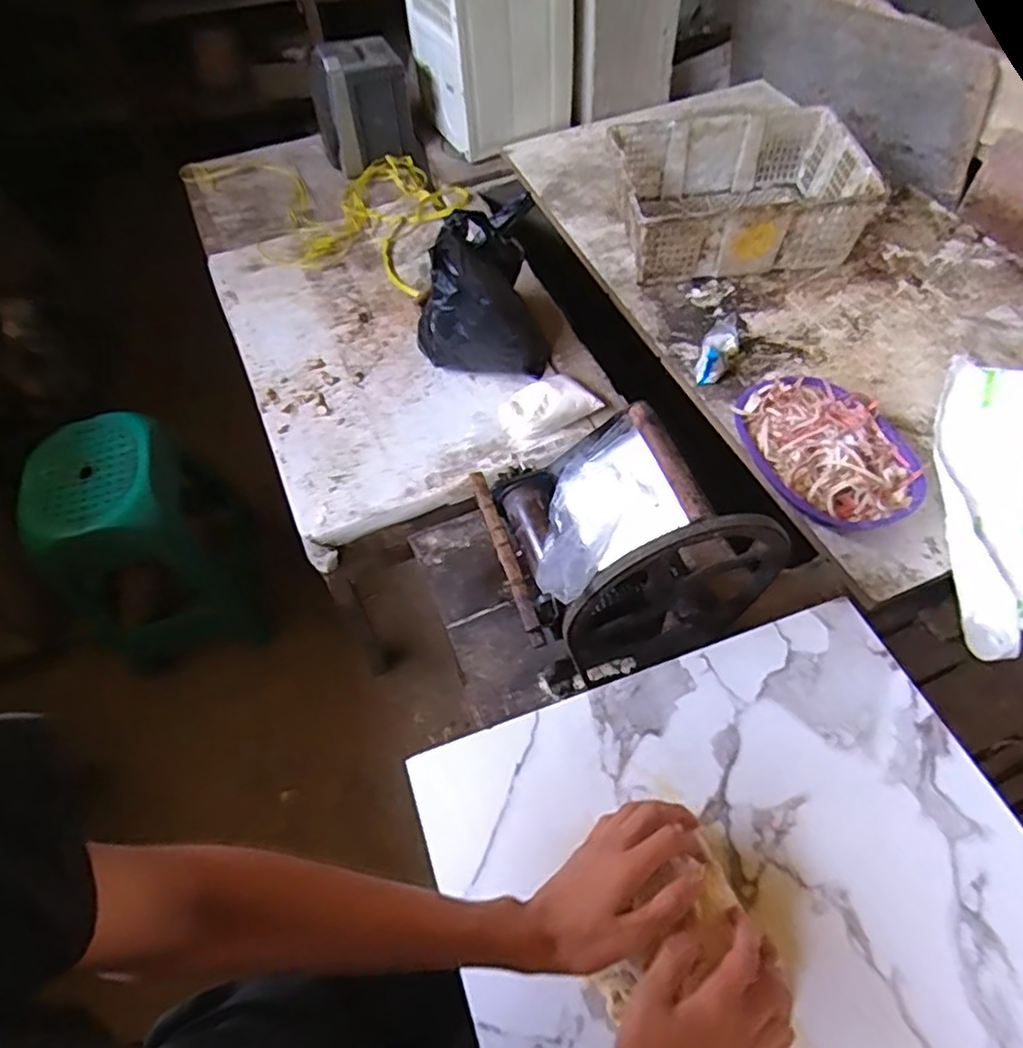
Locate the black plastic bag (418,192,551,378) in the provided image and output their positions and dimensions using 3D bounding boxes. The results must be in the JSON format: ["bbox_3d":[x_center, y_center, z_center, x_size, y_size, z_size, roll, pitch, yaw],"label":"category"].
[{"bbox_3d":[-0.058,-0.428,1.215,0.230,0.298,0.199,-9,56,-3],"label":"black plastic bag"}]

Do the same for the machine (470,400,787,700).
[{"bbox_3d":[0.128,0.019,0.807,0.289,0.290,0.235,-16,57,-8],"label":"machine"}]

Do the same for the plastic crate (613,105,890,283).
[{"bbox_3d":[0.464,-0.691,1.416,0.464,0.155,0.362,-3,56,1],"label":"plastic crate"}]

